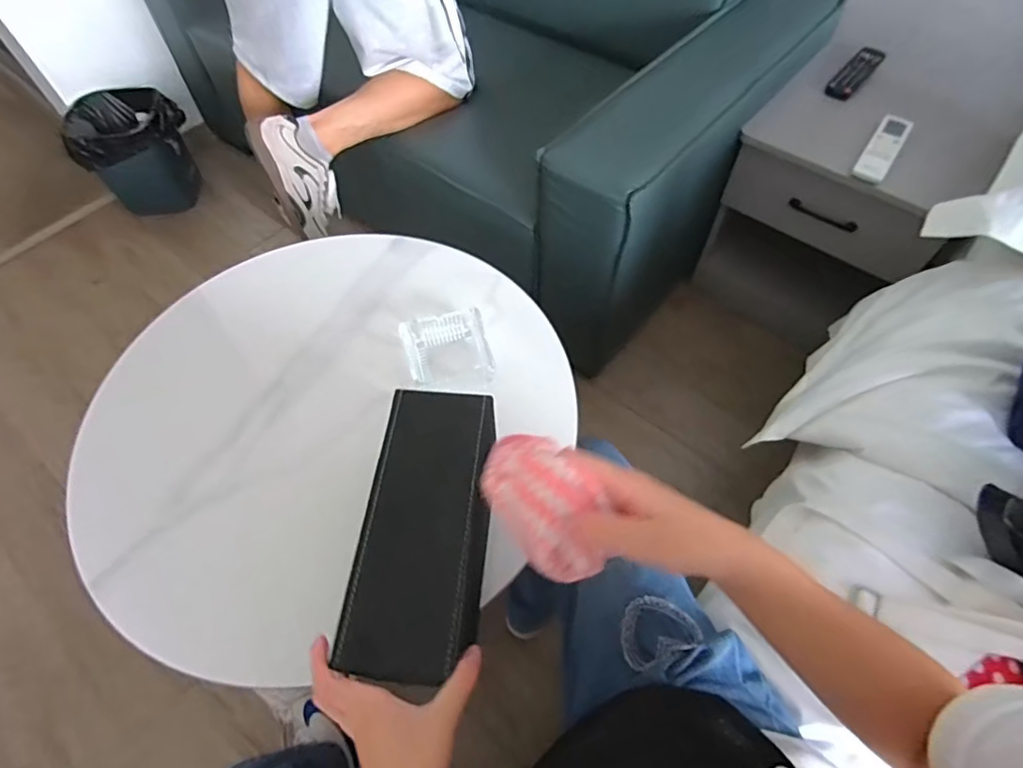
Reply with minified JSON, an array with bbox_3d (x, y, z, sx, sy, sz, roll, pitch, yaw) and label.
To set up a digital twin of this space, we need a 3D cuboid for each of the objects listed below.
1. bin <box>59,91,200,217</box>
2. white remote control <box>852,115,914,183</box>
[{"bbox_3d":[-1.022,-0.619,1.457,0.264,0.289,0.264,36,66,21],"label":"bin"},{"bbox_3d":[0.642,-0.407,0.905,0.051,0.014,0.189,32,64,19],"label":"white remote control"}]

